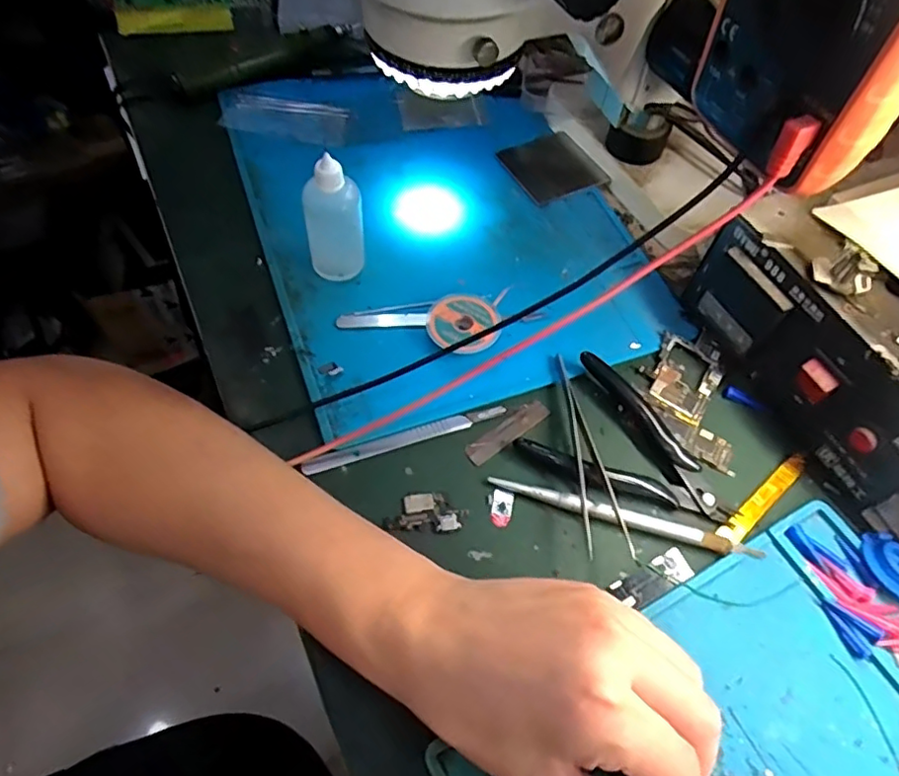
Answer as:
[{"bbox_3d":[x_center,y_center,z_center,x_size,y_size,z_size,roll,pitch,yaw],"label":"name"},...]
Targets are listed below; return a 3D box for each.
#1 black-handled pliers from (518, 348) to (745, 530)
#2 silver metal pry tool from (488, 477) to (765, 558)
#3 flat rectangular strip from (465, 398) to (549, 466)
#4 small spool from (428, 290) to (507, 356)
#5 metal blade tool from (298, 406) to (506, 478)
[{"bbox_3d":[0.107,0.033,0.337,0.113,0.014,0.074,31,62,16],"label":"black-handled pliers"},{"bbox_3d":[0.091,0.068,0.317,0.141,0.010,0.010,15,58,7],"label":"silver metal pry tool"},{"bbox_3d":[0.034,0.025,0.346,0.055,0.004,0.013,-34,65,-21],"label":"flat rectangular strip"},{"bbox_3d":[0.011,-0.042,0.373,0.041,0.010,0.047,37,64,19],"label":"small spool"},{"bbox_3d":[-0.024,0.028,0.337,0.115,0.007,0.009,-17,60,-13],"label":"metal blade tool"}]

